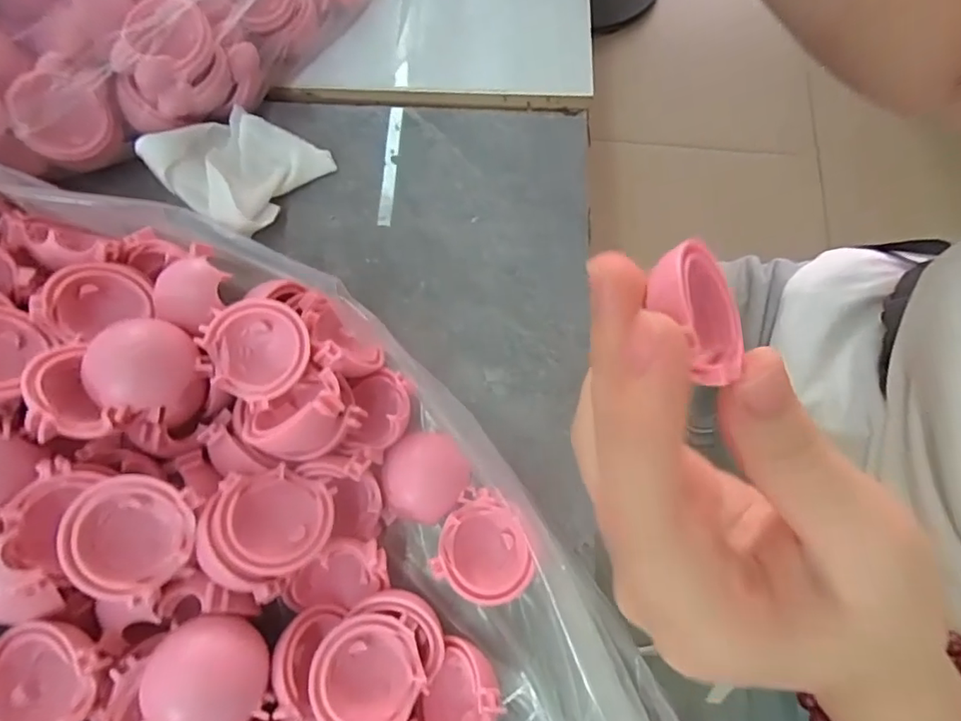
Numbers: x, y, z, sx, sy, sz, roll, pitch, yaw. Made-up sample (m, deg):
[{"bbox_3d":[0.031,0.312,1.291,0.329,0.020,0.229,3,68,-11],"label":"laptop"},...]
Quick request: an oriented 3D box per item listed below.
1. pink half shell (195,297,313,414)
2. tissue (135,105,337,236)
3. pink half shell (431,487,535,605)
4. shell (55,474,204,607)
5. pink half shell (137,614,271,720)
[{"bbox_3d":[-0.065,-0.003,0.163,0.028,0.011,0.030,0,72,-1],"label":"pink half shell"},{"bbox_3d":[-0.089,-0.073,0.205,0.043,0.026,0.048,32,74,9],"label":"tissue"},{"bbox_3d":[0.002,0.057,0.167,0.028,0.013,0.028,24,73,6],"label":"pink half shell"},{"bbox_3d":[-0.089,0.044,0.143,0.029,0.010,0.029,32,79,-19],"label":"shell"},{"bbox_3d":[-0.070,0.081,0.141,0.027,0.015,0.028,-8,72,-4],"label":"pink half shell"}]

